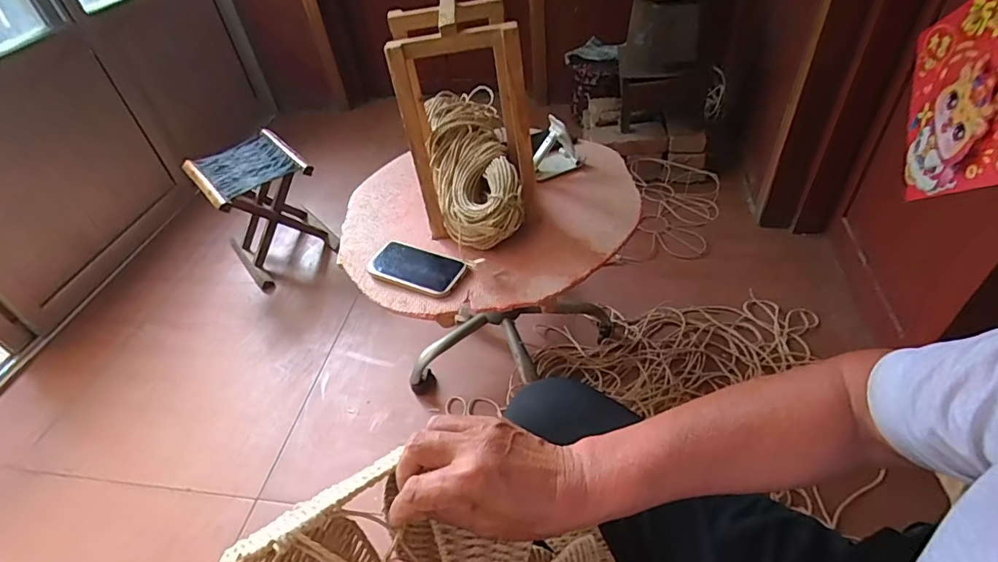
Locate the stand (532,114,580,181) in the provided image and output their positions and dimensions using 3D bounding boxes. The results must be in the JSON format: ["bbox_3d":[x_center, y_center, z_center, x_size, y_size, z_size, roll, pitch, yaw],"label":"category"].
[{"bbox_3d":[0.105,-0.264,0.993,0.094,0.094,0.061,-23,46,-15],"label":"stand"}]

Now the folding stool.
[{"bbox_3d":[-0.682,-0.212,1.485,0.267,0.304,0.285,-32,50,-24],"label":"folding stool"}]

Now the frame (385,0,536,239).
[{"bbox_3d":[-0.053,-0.265,0.829,0.202,0.328,0.172,-5,44,2],"label":"frame"}]

